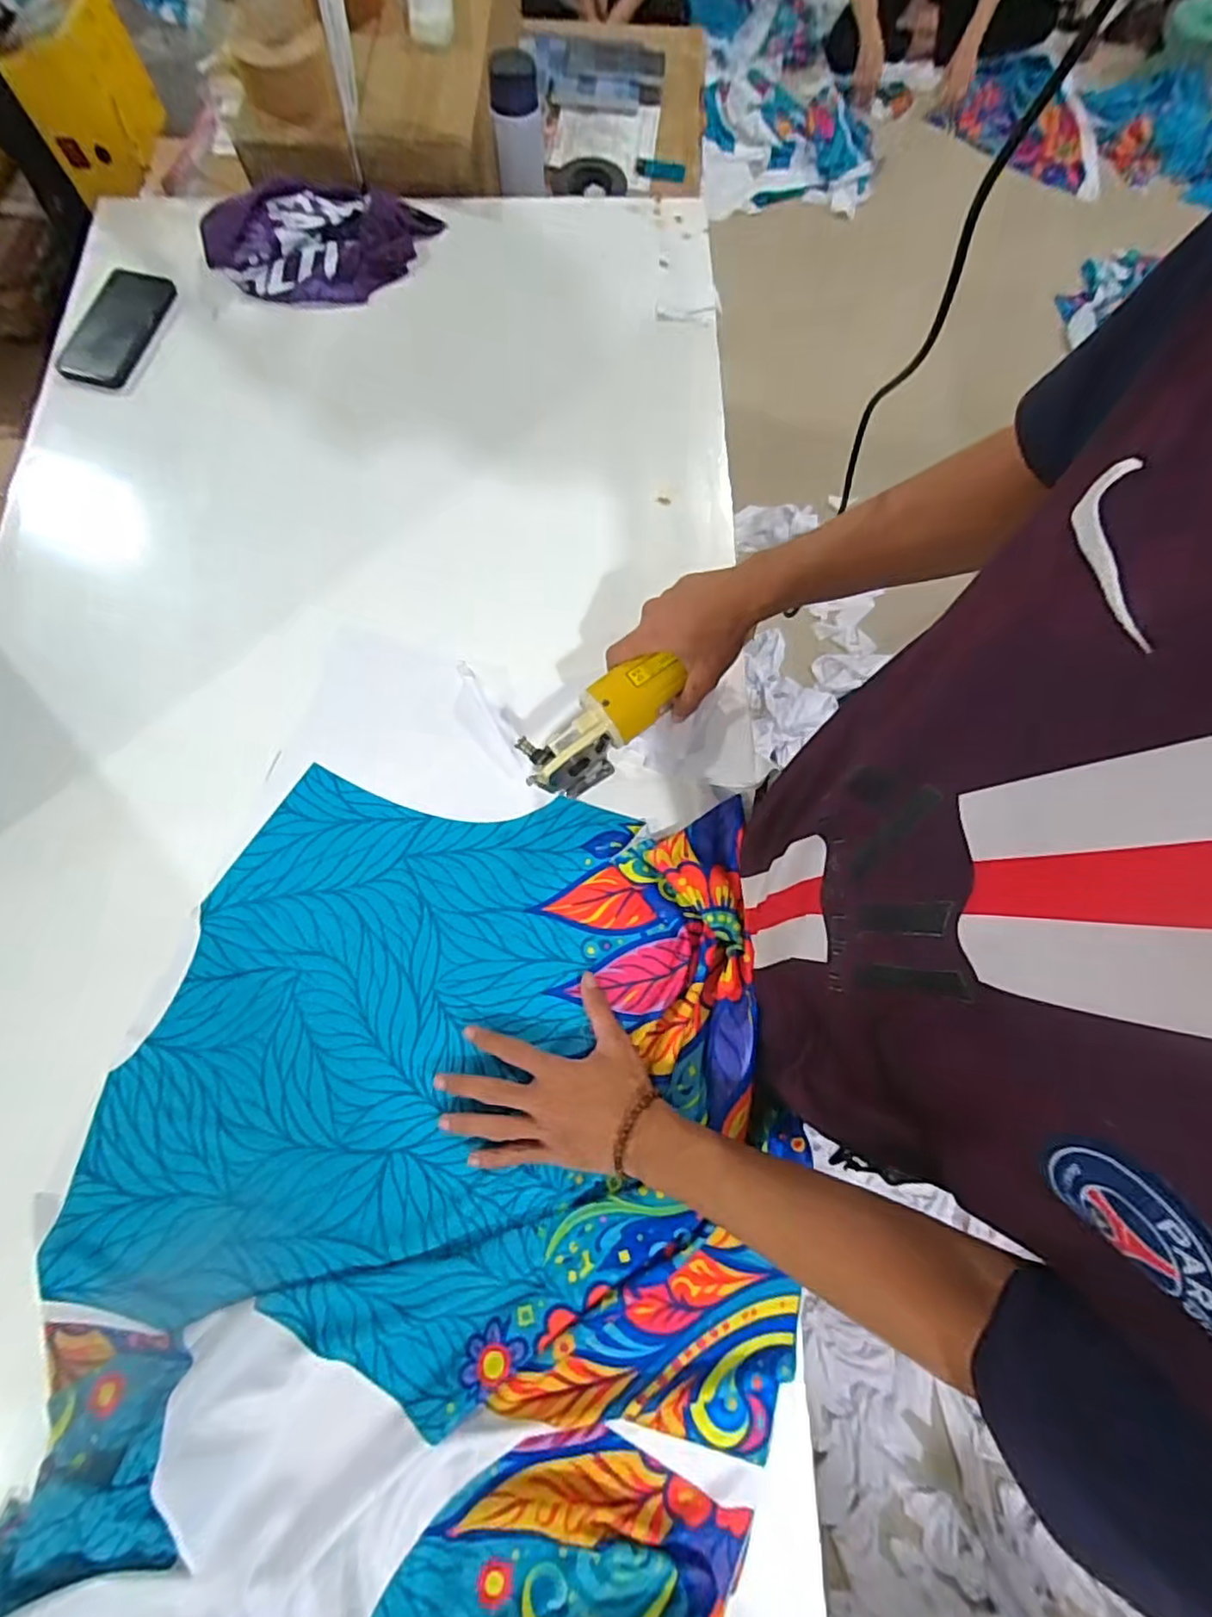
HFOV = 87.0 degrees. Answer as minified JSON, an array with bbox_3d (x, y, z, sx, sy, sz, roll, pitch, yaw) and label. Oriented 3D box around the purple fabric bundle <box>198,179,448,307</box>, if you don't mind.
[{"bbox_3d":[-0.350,-0.702,0.791,0.275,0.044,0.151,-3,73,-1],"label":"purple fabric bundle"}]

